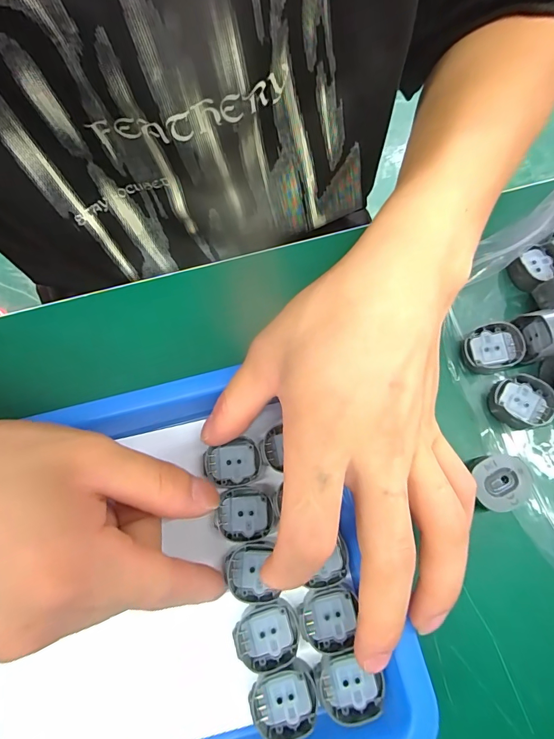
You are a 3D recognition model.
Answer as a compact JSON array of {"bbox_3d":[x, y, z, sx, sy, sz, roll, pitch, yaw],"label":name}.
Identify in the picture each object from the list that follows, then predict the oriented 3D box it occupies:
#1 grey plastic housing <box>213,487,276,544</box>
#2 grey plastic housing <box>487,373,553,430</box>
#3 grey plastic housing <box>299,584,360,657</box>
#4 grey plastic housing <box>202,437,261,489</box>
[{"bbox_3d":[-0.016,0.071,0.191,0.029,0.004,0.025,-9,74,-1],"label":"grey plastic housing"},{"bbox_3d":[0.128,0.017,0.205,0.027,0.012,0.027,-17,75,-3],"label":"grey plastic housing"},{"bbox_3d":[0.024,0.114,0.179,0.026,0.008,0.026,-14,75,-2],"label":"grey plastic housing"},{"bbox_3d":[-0.023,0.048,0.198,0.028,0.004,0.022,-20,75,-4],"label":"grey plastic housing"}]

